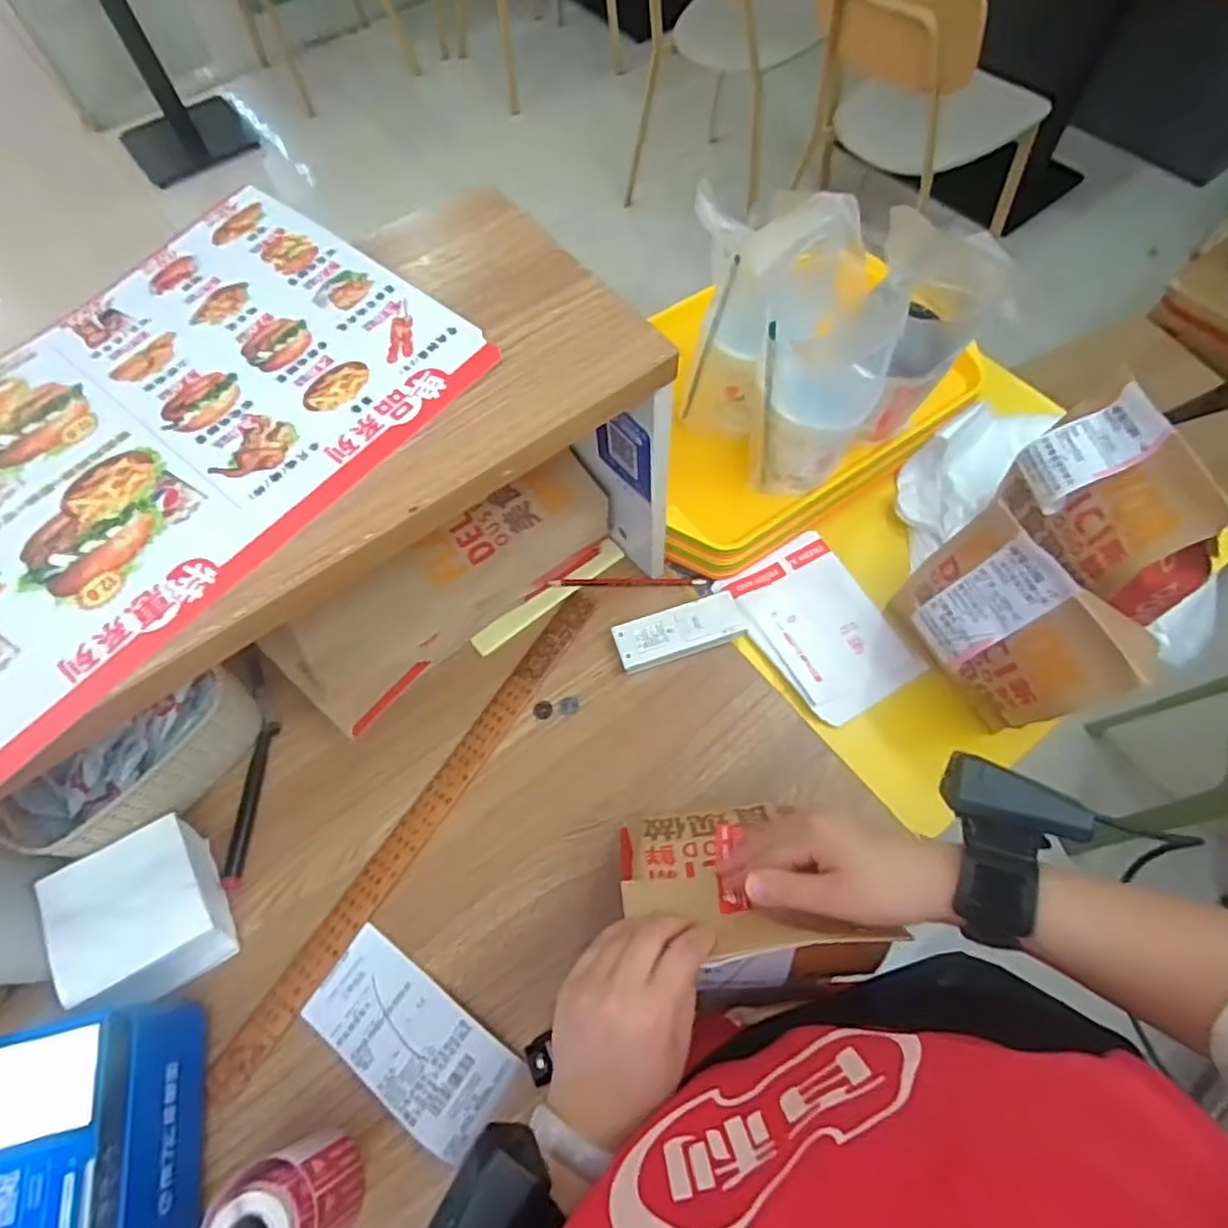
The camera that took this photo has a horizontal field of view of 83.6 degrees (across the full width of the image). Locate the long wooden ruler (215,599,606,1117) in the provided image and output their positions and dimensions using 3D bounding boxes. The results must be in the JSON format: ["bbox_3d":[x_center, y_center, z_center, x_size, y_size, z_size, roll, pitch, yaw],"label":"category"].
[{"bbox_3d":[-0.165,0.176,0.603,0.035,0.008,0.492,29,68,16],"label":"long wooden ruler"}]

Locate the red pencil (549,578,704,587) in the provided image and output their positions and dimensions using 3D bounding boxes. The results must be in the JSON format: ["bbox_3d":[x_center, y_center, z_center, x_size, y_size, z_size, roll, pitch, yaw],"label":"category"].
[{"bbox_3d":[0.014,-0.032,0.692,0.155,0.012,0.008,-1,63,2],"label":"red pencil"}]

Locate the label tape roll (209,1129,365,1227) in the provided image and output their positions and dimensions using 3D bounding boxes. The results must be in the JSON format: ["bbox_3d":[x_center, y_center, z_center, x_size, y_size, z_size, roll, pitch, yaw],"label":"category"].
[{"bbox_3d":[-0.214,0.391,0.454,0.068,0.084,0.060,-23,64,-8],"label":"label tape roll"}]

